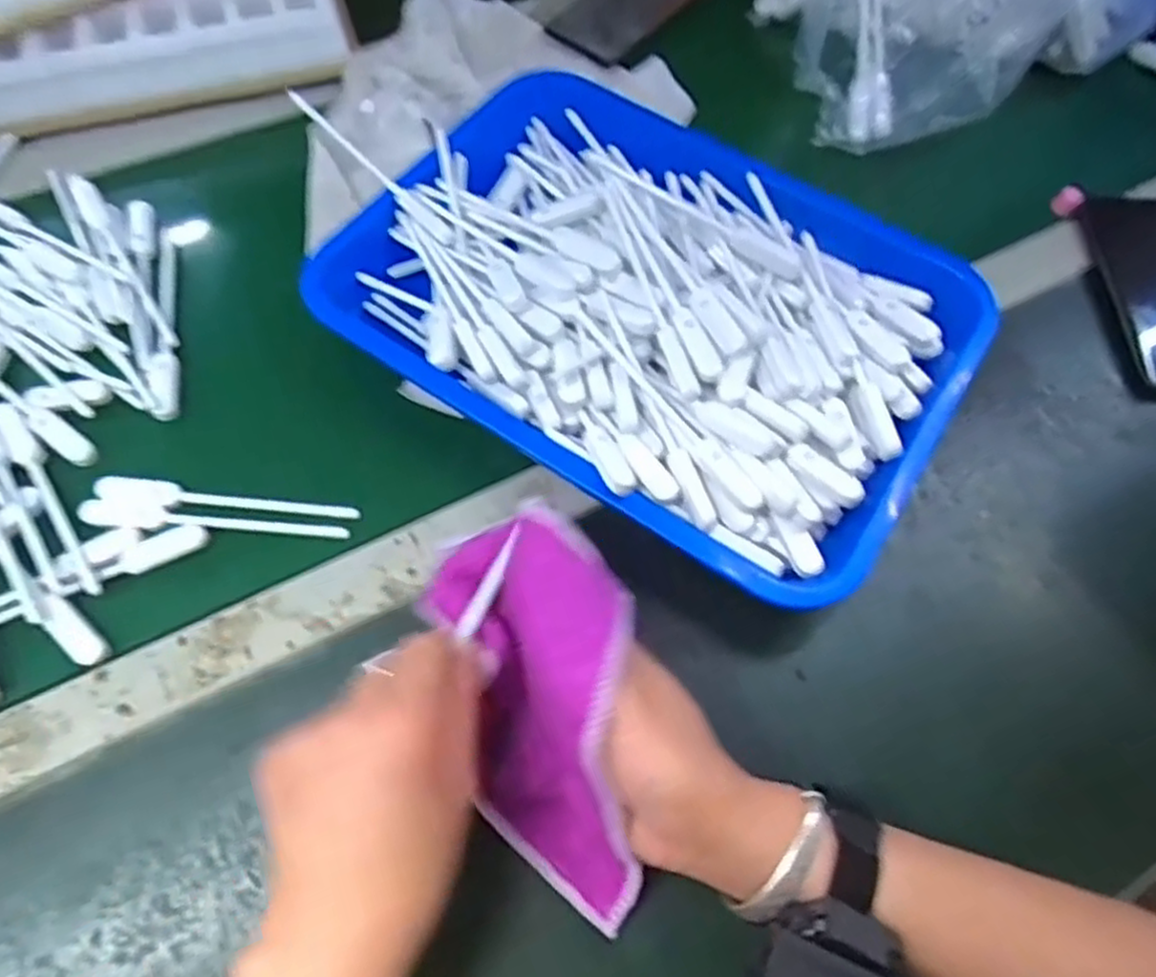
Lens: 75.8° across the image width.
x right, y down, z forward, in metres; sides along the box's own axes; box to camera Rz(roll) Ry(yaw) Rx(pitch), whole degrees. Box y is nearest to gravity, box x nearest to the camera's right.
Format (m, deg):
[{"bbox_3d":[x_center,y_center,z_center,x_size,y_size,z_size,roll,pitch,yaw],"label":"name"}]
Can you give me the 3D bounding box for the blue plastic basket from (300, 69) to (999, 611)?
[{"bbox_3d":[0.049,-0.120,0.461,0.371,0.057,0.271,33,68,12],"label":"blue plastic basket"}]

